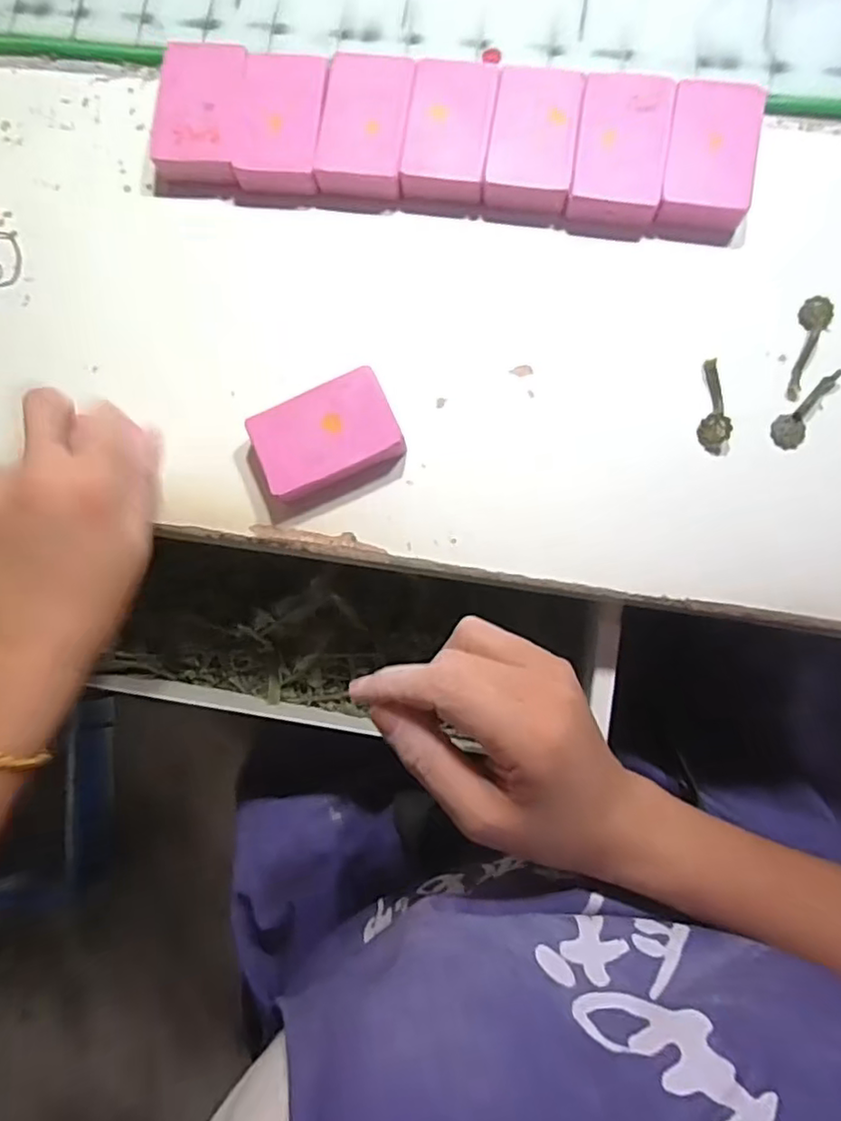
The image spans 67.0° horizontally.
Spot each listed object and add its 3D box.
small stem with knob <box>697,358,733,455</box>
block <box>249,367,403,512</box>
[{"bbox_3d":[0.146,-0.077,0.316,0.013,0.010,0.047,-3,83,4],"label":"small stem with knob"},{"bbox_3d":[-0.047,-0.061,0.319,0.070,0.022,0.048,-25,82,1],"label":"block"}]

